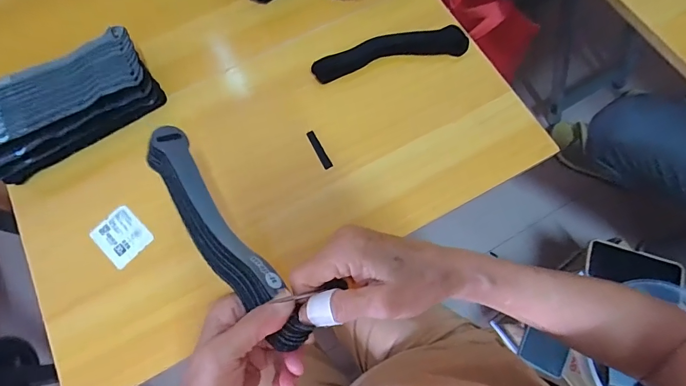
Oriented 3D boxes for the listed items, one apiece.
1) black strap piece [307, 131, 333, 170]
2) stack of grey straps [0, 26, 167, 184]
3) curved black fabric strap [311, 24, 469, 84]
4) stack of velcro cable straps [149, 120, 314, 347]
[{"bbox_3d":[-0.029,-0.053,0.464,0.010,0.004,0.052,-28,74,-7],"label":"black strap piece"},{"bbox_3d":[-0.323,-0.102,0.450,0.206,0.073,0.091,-34,75,-9],"label":"stack of grey straps"},{"bbox_3d":[0.059,-0.181,0.491,0.195,0.020,0.040,-11,73,-2],"label":"curved black fabric strap"},{"bbox_3d":[-0.091,0.028,0.278,0.036,0.018,0.196,-37,69,-10],"label":"stack of velcro cable straps"}]

